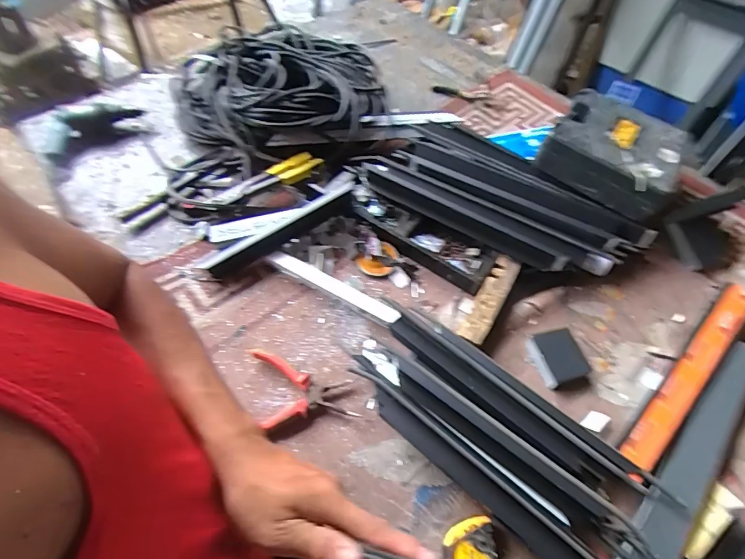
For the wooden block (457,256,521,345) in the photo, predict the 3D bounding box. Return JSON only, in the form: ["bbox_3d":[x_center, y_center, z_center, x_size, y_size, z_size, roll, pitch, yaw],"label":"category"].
[{"bbox_3d":[0.217,0.033,0.761,0.049,0.027,0.193,29,58,15],"label":"wooden block"}]

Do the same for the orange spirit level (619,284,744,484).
[{"bbox_3d":[0.532,0.150,0.686,0.452,0.024,0.048,-37,66,-26],"label":"orange spirit level"}]

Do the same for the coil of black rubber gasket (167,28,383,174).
[{"bbox_3d":[-0.217,-0.457,0.991,0.481,0.135,0.406,-21,60,-18],"label":"coil of black rubber gasket"}]

